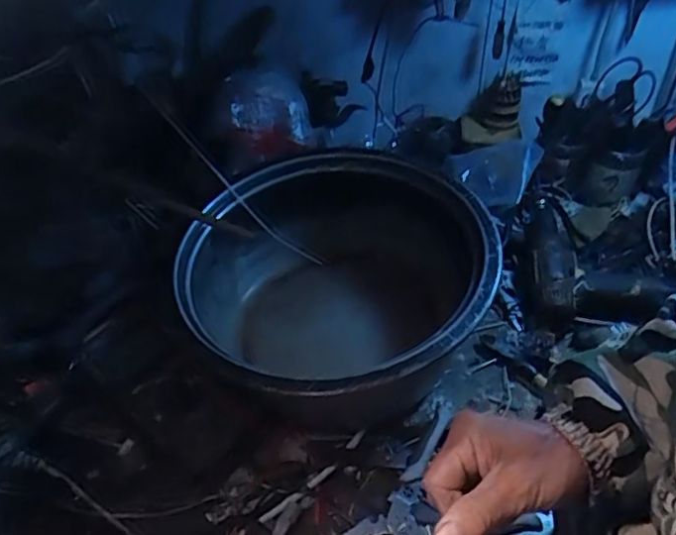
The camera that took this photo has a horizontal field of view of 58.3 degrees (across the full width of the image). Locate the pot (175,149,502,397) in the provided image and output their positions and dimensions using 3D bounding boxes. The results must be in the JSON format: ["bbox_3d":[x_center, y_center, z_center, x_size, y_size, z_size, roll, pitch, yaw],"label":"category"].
[{"bbox_3d":[0.007,0.027,0.721,0.335,0.191,0.330,1,43,-1],"label":"pot"}]

